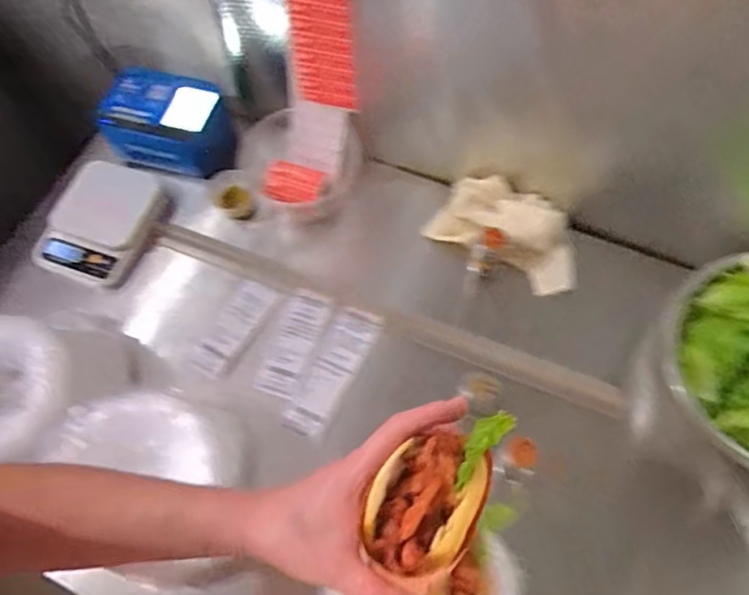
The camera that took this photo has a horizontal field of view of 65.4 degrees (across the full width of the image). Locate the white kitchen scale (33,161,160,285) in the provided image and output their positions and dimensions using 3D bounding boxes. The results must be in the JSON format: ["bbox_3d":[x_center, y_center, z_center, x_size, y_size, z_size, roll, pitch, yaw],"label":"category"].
[{"bbox_3d":[-0.404,-0.113,0.860,0.125,0.036,0.188,15,66,9],"label":"white kitchen scale"}]

